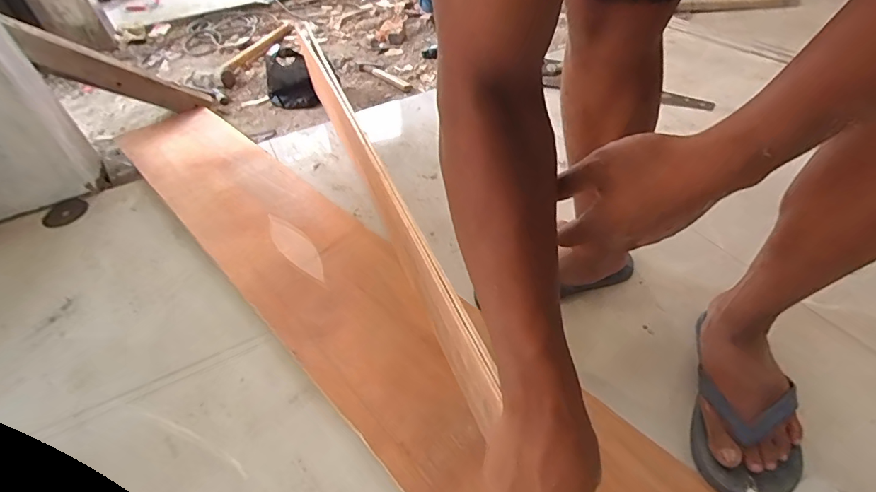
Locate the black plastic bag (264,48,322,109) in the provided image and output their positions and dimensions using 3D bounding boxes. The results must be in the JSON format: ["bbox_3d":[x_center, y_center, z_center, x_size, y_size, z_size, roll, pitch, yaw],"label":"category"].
[{"bbox_3d":[-0.419,-0.469,1.250,0.124,0.120,0.142,-26,48,-19],"label":"black plastic bag"}]

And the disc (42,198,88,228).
[{"bbox_3d":[-0.807,-0.072,0.948,0.104,0.008,0.083,19,50,23],"label":"disc"}]

